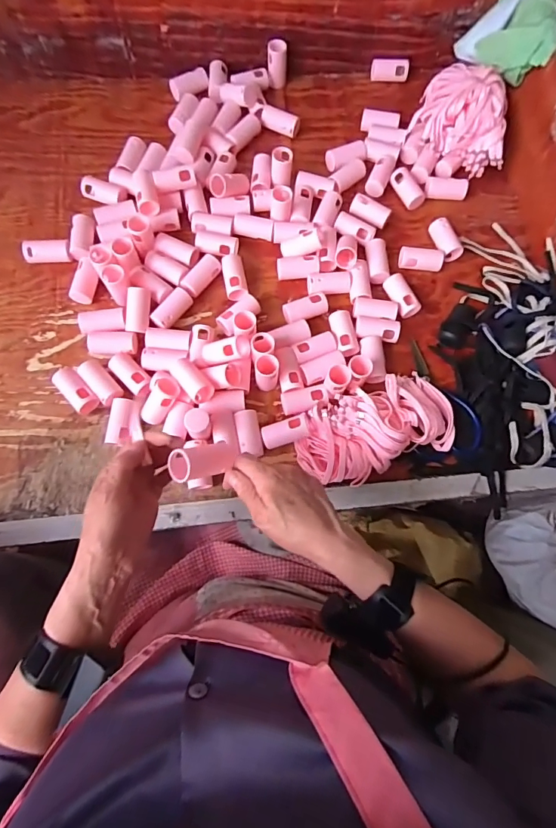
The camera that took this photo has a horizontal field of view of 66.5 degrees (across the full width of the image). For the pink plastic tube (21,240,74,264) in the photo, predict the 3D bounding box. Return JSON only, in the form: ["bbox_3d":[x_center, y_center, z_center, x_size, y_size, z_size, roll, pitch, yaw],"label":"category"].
[{"bbox_3d":[-0.339,-0.243,0.628,0.066,0.026,0.029,-5,74,-5],"label":"pink plastic tube"}]

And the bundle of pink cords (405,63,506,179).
[{"bbox_3d":[0.295,-0.484,0.683,0.139,0.079,0.171,11,73,1],"label":"bundle of pink cords"}]

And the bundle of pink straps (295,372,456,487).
[{"bbox_3d":[0.130,0.018,0.558,0.212,0.057,0.115,-19,75,-9],"label":"bundle of pink straps"}]

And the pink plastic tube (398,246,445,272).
[{"bbox_3d":[0.219,-0.236,0.652,0.066,0.030,0.025,13,73,1],"label":"pink plastic tube"}]

